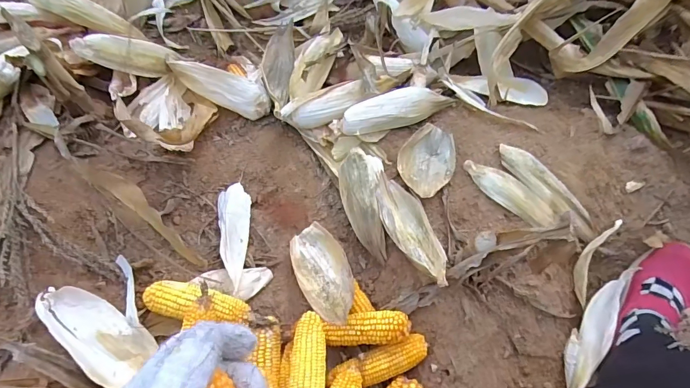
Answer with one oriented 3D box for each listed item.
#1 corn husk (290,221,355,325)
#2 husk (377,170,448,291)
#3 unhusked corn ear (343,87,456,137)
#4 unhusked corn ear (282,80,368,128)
[{"bbox_3d":[-0.035,0.128,0.659,0.085,0.046,0.178,-21,64,-12],"label":"corn husk"},{"bbox_3d":[0.106,0.055,0.646,0.066,0.033,0.224,-17,47,-10],"label":"husk"},{"bbox_3d":[0.105,-0.172,0.792,0.233,0.046,0.065,-19,63,-11],"label":"unhusked corn ear"},{"bbox_3d":[-0.039,-0.175,0.798,0.174,0.041,0.065,-19,63,-11],"label":"unhusked corn ear"}]

